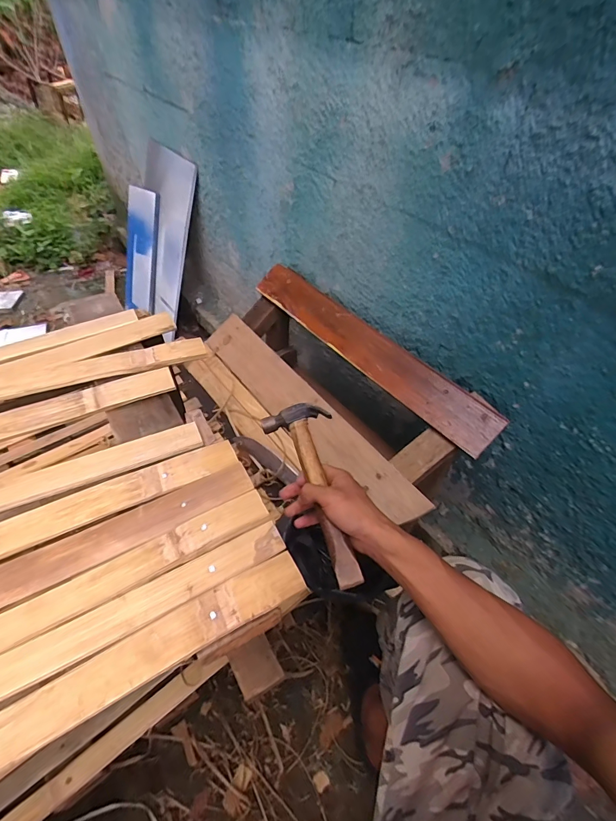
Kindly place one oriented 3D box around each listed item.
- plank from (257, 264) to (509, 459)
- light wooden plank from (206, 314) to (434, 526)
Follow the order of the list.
[{"bbox_3d":[0.111,-0.144,0.823,0.649,0.021,0.092,43,94,27],"label":"plank"},{"bbox_3d":[-0.023,0.001,0.801,0.122,0.032,0.622,-48,64,7],"label":"light wooden plank"}]

